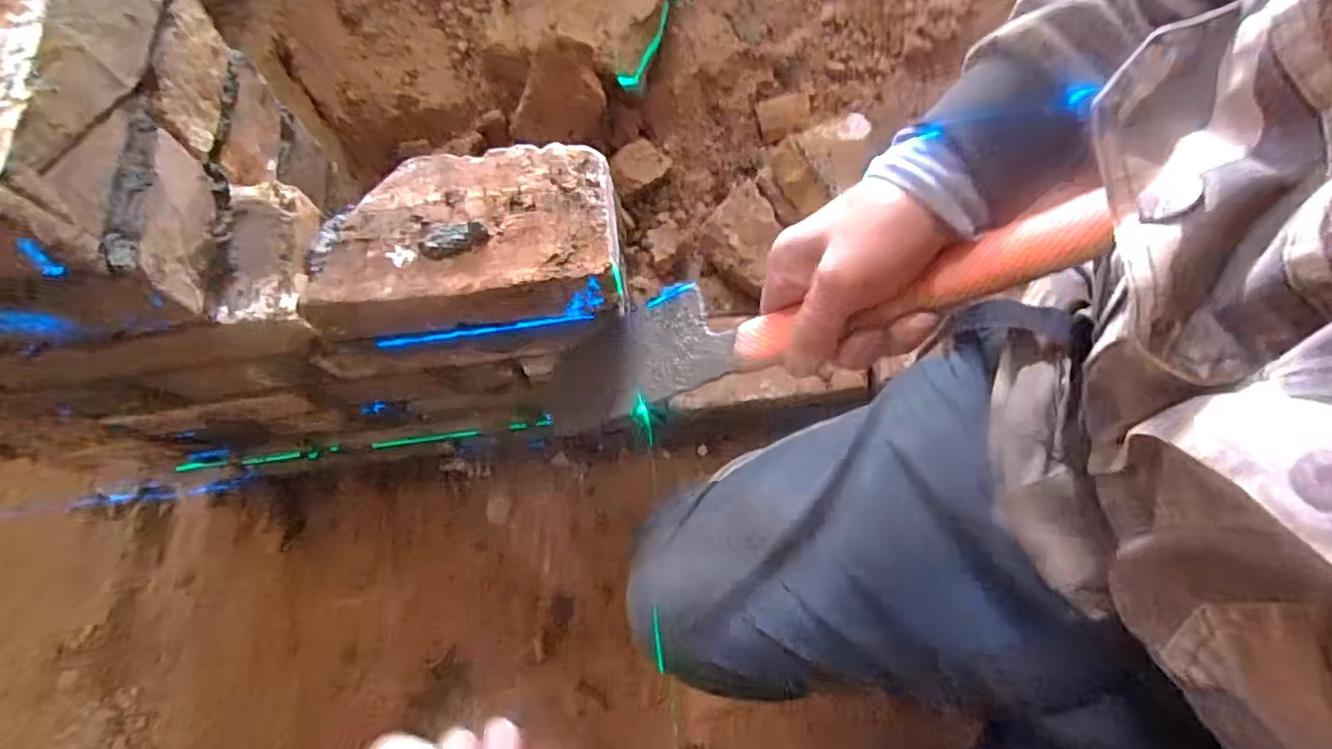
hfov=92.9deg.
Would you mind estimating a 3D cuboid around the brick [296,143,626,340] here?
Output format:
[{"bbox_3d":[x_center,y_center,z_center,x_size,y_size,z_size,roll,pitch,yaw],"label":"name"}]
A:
[{"bbox_3d":[-0.134,-0.091,0.430,0.209,0.051,0.112,-3,71,1],"label":"brick"}]

